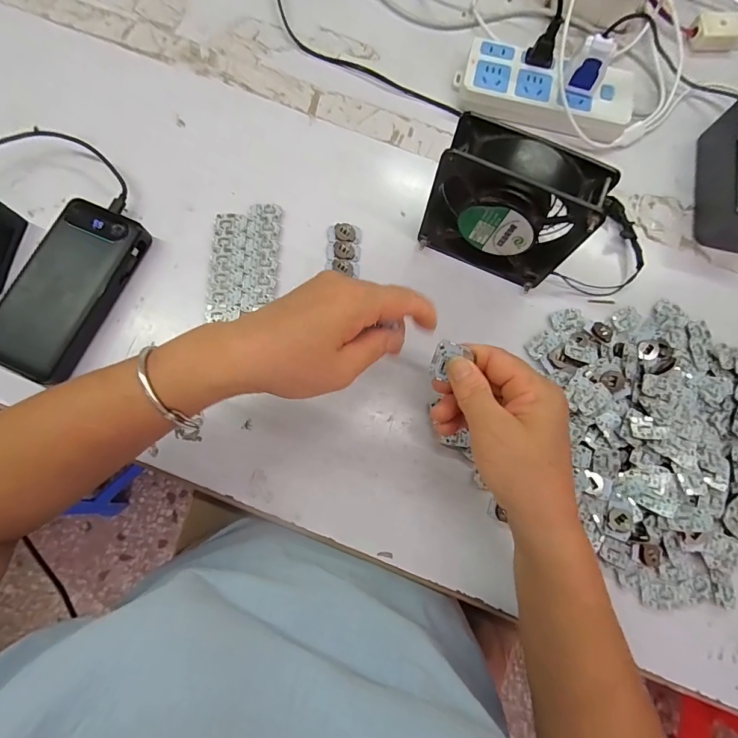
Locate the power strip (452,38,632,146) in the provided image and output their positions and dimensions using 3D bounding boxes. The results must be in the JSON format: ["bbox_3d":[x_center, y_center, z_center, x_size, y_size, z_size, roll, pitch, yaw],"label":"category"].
[{"bbox_3d":[0.175,-0.278,0.411,0.169,0.029,0.075,13,77,1],"label":"power strip"}]

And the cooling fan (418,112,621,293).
[{"bbox_3d":[0.109,-0.127,0.333,0.117,0.118,0.045,24,78,4],"label":"cooling fan"}]

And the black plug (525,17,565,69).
[{"bbox_3d":[0.171,-0.314,0.391,0.026,0.037,0.014,16,77,2],"label":"black plug"}]

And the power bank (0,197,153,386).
[{"bbox_3d":[-0.260,-0.068,0.350,0.072,0.029,0.155,22,78,3],"label":"power bank"}]

